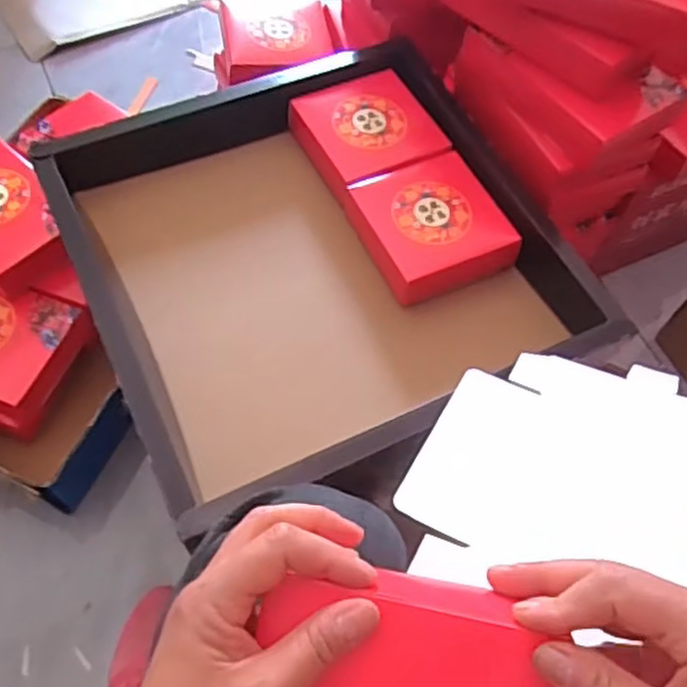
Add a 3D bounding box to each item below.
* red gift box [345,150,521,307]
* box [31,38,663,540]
[{"bbox_3d":[0.090,-0.120,0.718,0.132,0.034,0.142,-22,65,-16],"label":"red gift box"},{"bbox_3d":[-0.029,-0.091,0.695,0.421,0.077,0.437,-23,65,-16],"label":"box"}]

